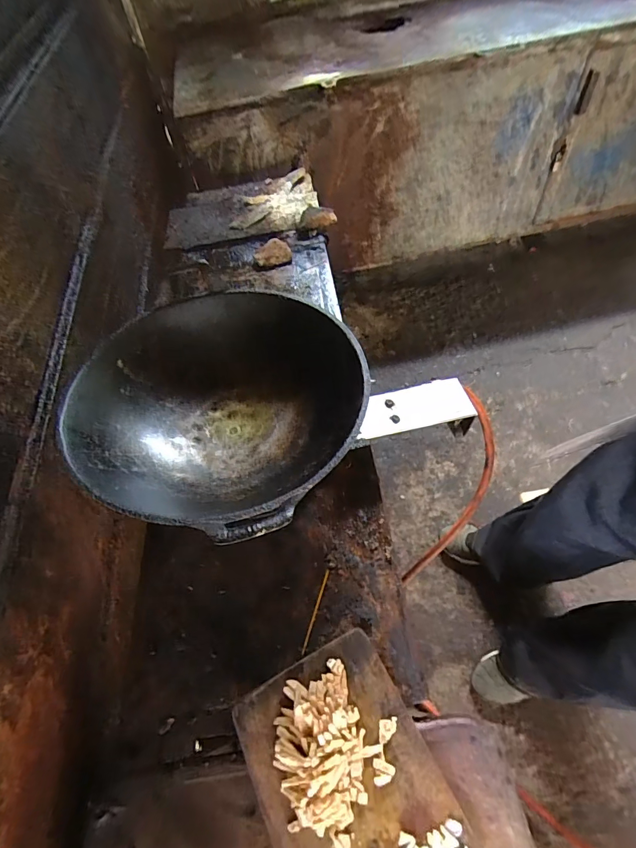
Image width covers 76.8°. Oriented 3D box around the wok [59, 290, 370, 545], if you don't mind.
[{"bbox_3d":[-0.134,-0.038,0.535,0.371,0.191,0.353,1,64,-2],"label":"wok"}]

